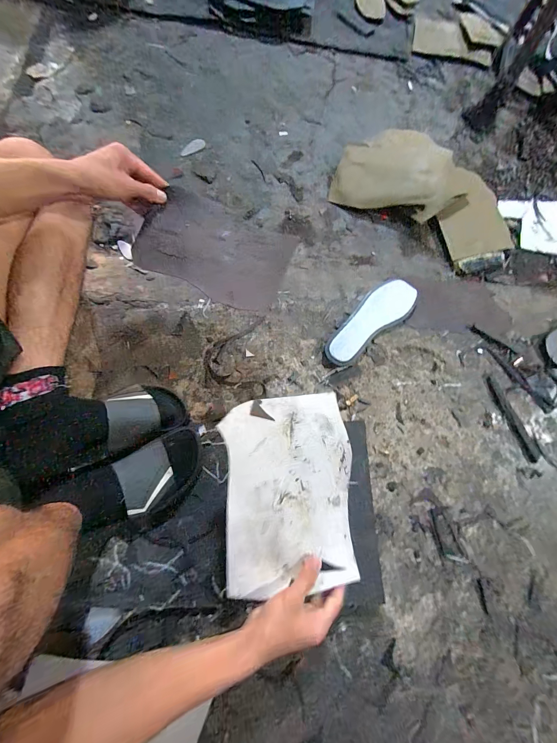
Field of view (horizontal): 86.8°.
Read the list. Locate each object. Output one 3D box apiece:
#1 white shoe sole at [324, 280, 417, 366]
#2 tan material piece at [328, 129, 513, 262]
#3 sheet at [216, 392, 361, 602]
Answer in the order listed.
[{"bbox_3d":[0.191,-0.107,0.620,0.233,0.027,0.086,-38,78,-11],"label":"white shoe sole"},{"bbox_3d":[0.384,-0.460,0.750,0.480,0.087,0.233,30,75,4],"label":"tan material piece"},{"bbox_3d":[0.018,0.171,0.423,0.184,0.029,0.262,-3,87,-11],"label":"sheet"}]

